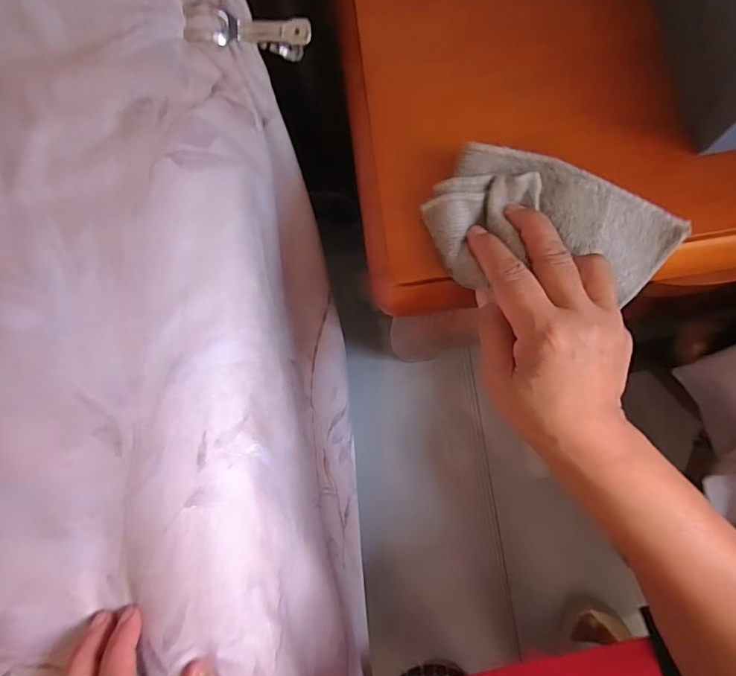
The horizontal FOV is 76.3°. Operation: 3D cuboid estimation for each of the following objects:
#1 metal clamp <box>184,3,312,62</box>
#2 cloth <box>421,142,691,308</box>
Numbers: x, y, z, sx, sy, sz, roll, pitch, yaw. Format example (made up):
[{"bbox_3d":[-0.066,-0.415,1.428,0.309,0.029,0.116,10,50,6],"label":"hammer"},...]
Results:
[{"bbox_3d":[-0.083,-0.208,0.324,0.080,0.044,0.020,1,86,-14],"label":"metal clamp"},{"bbox_3d":[0.108,-0.065,0.277,0.142,0.023,0.080,10,87,0],"label":"cloth"}]

